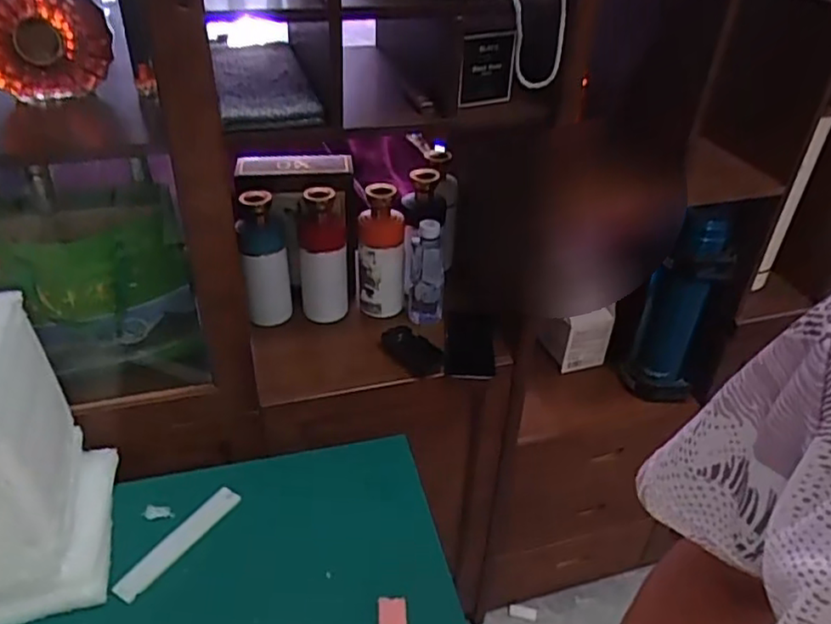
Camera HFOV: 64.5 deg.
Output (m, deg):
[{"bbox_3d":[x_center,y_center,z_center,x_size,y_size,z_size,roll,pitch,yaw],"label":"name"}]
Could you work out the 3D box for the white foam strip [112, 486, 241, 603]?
[{"bbox_3d":[-0.287,0.277,0.803,0.035,0.009,0.170,22,40,26],"label":"white foam strip"}]

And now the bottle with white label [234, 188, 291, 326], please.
[{"bbox_3d":[-0.239,-0.075,1.049,0.074,0.216,0.084,-5,36,-10],"label":"bottle with white label"}]

